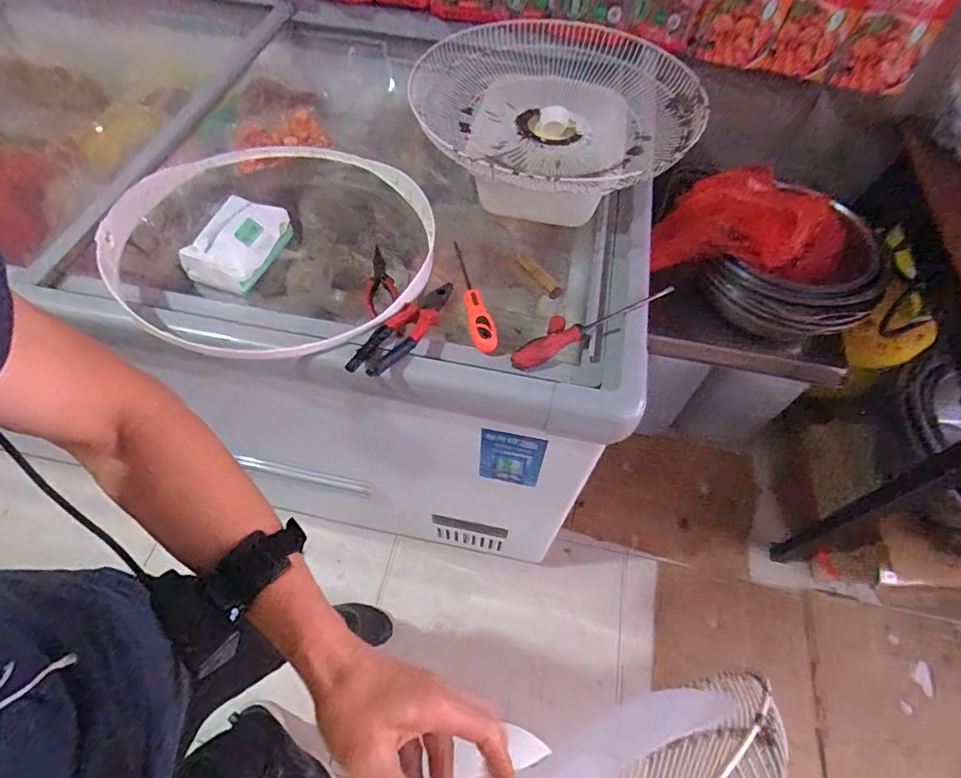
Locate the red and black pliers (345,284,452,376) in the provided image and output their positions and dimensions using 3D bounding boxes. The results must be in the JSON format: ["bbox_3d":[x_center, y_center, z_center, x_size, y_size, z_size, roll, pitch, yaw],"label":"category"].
[{"bbox_3d":[-0.098,-0.083,0.685,0.051,0.029,0.195,29,62,14],"label":"red and black pliers"}]

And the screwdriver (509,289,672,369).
[{"bbox_3d":[0.158,-0.090,0.699,0.258,0.034,0.029,-25,63,-17],"label":"screwdriver"}]

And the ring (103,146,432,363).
[{"bbox_3d":[-0.296,-0.226,0.751,0.446,0.038,0.451,4,56,-5],"label":"ring"}]

